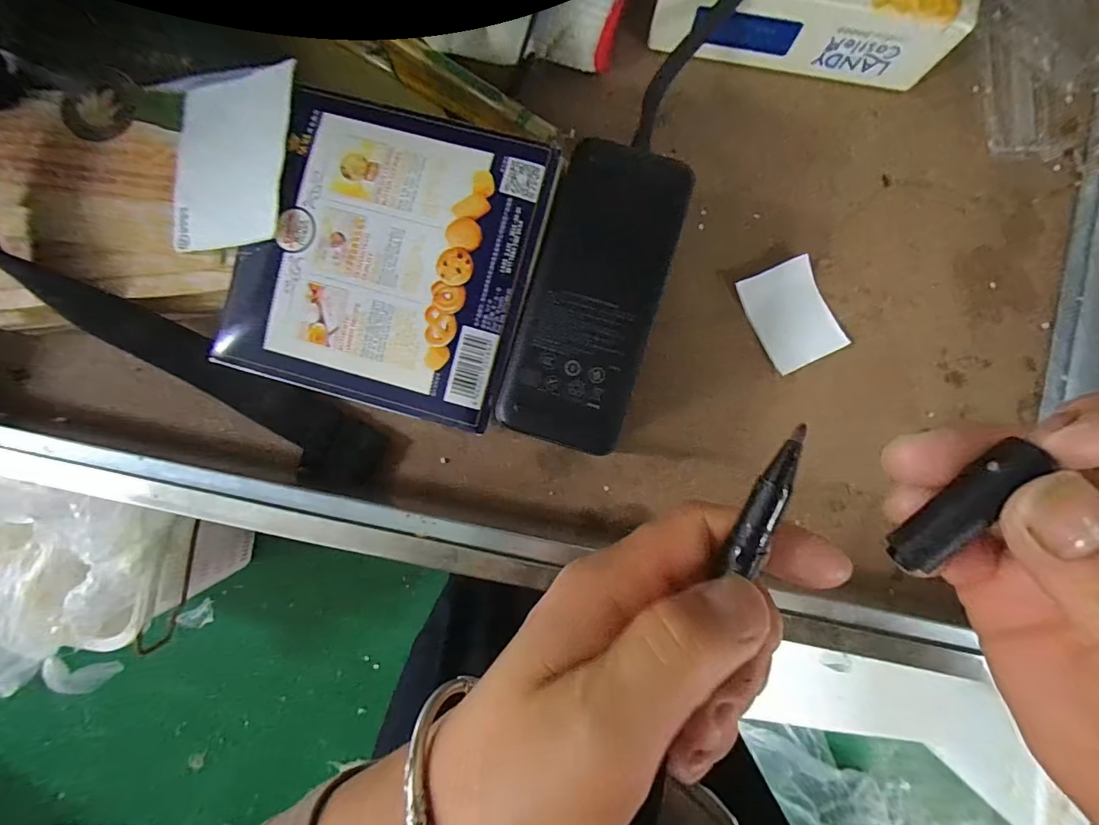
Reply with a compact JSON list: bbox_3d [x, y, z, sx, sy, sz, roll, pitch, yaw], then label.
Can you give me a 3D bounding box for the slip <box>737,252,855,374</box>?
[{"bbox_3d":[0.125,-0.050,0.242,0.038,0.005,0.051,-24,88,0],"label":"slip"}]

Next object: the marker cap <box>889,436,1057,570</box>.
[{"bbox_3d":[0.104,0.025,0.117,0.011,0.009,0.039,38,106,3],"label":"marker cap"}]

